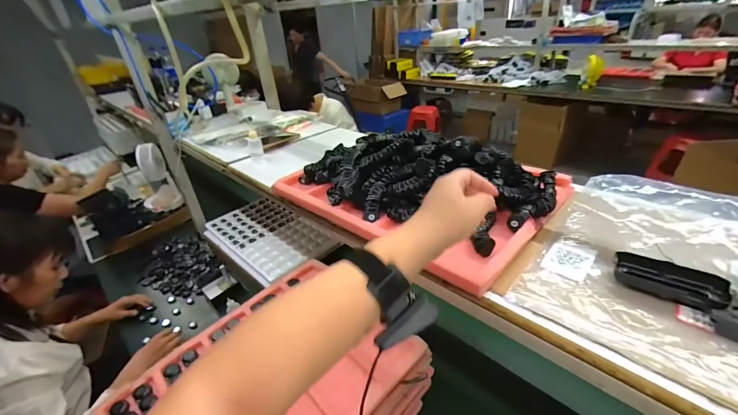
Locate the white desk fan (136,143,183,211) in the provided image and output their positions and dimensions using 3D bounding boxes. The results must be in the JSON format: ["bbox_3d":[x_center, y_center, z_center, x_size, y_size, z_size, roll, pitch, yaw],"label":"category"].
[{"bbox_3d":[-0.919,-0.111,1.426,0.142,0.300,0.162,-25,36,-31],"label":"white desk fan"}]

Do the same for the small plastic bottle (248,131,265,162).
[{"bbox_3d":[-0.299,-0.162,0.873,0.034,0.079,0.029,-14,32,-16],"label":"small plastic bottle"}]

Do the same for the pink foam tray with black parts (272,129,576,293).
[{"bbox_3d":[0.091,-0.073,0.648,0.474,0.105,0.358,22,39,37],"label":"pink foam tray with black parts"}]

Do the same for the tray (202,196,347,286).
[{"bbox_3d":[-0.378,0.102,1.247,0.494,0.035,0.296,23,40,38],"label":"tray"}]

